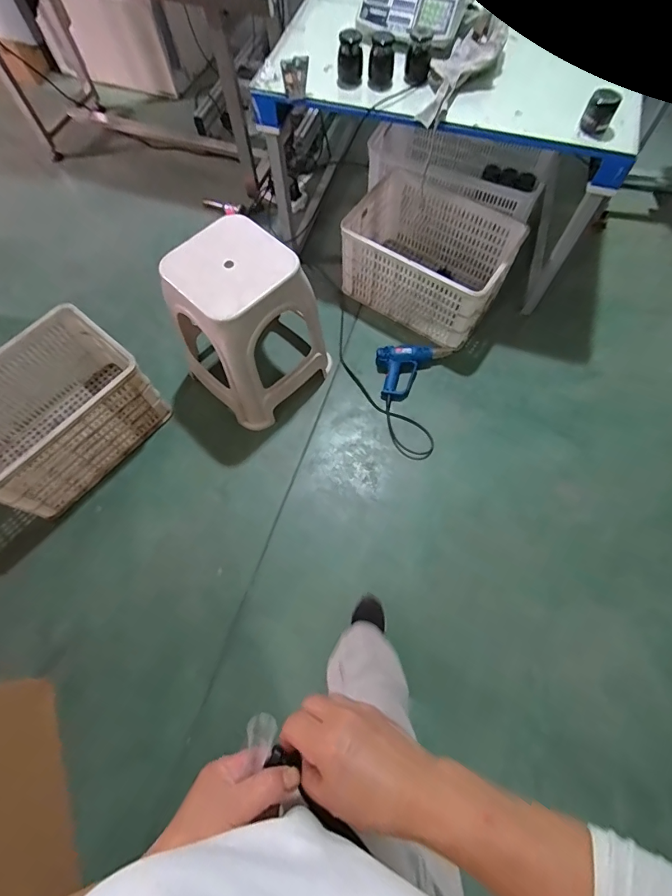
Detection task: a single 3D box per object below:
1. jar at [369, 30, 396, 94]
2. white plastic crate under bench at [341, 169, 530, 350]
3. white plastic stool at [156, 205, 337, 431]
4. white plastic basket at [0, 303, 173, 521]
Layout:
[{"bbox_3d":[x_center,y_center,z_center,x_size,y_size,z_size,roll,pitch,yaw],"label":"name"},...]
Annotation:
[{"bbox_3d":[0.119,-1.002,1.114,0.062,0.103,0.053,4,67,2],"label":"jar"},{"bbox_3d":[0.339,-0.688,1.549,0.544,0.268,0.444,31,71,13],"label":"white plastic crate under bench"},{"bbox_3d":[-0.261,-0.349,1.287,0.338,0.467,0.354,42,74,16],"label":"white plastic stool"},{"bbox_3d":[-0.857,-0.103,1.318,0.372,0.296,0.532,36,72,14],"label":"white plastic basket"}]

